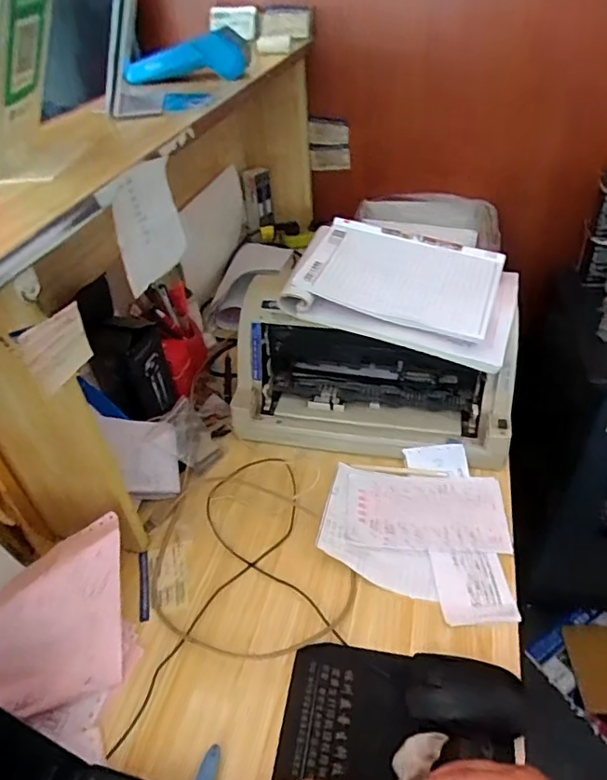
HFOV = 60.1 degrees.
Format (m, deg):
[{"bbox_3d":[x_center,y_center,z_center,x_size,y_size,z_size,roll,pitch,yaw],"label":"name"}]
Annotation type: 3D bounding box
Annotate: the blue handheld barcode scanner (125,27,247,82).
[{"bbox_3d":[-0.179,-0.513,0.808,0.184,0.054,0.064,-3,41,3],"label":"blue handheld barcode scanner"}]

